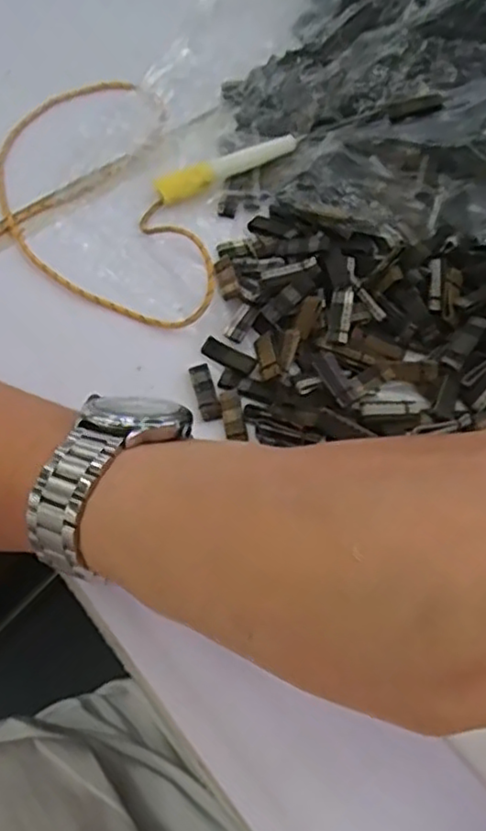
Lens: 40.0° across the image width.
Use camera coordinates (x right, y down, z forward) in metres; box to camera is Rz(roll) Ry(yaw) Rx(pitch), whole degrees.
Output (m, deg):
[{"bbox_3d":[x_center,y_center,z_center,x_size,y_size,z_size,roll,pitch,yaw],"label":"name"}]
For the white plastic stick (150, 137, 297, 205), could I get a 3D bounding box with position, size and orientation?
[{"bbox_3d":[-0.009,-0.138,0.374,0.081,0.013,0.014,-22,67,-8],"label":"white plastic stick"}]

